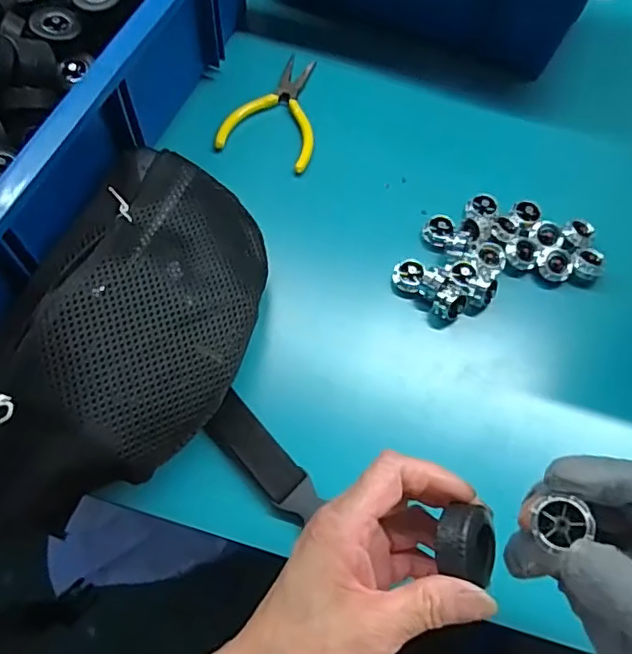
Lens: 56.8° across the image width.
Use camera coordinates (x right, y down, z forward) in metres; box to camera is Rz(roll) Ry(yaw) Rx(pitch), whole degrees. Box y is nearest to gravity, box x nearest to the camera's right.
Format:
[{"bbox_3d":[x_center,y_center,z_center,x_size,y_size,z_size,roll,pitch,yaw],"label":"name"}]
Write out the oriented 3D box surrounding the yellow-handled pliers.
[{"bbox_3d":[-0.029,-0.190,0.503,0.078,0.009,0.119,17,68,6],"label":"yellow-handled pliers"}]

